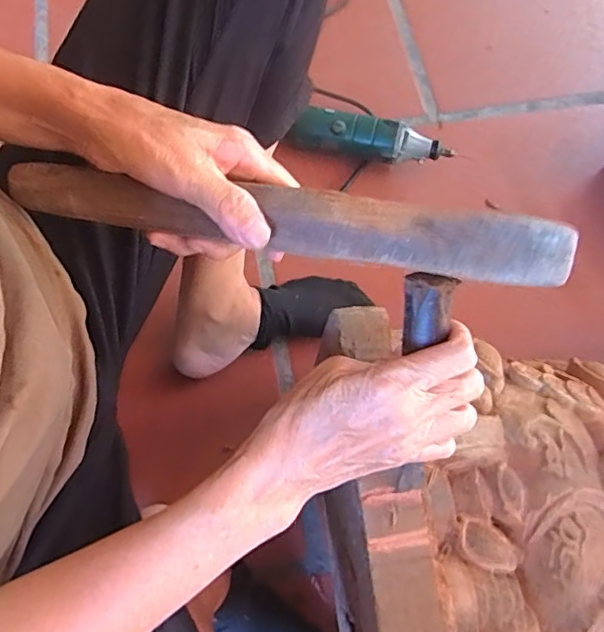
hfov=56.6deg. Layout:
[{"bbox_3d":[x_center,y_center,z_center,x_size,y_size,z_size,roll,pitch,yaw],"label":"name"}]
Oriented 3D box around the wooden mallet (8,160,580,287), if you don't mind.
[{"bbox_3d":[-0.023,-0.058,0.321,0.326,0.023,0.035,10,68,15],"label":"wooden mallet"}]

